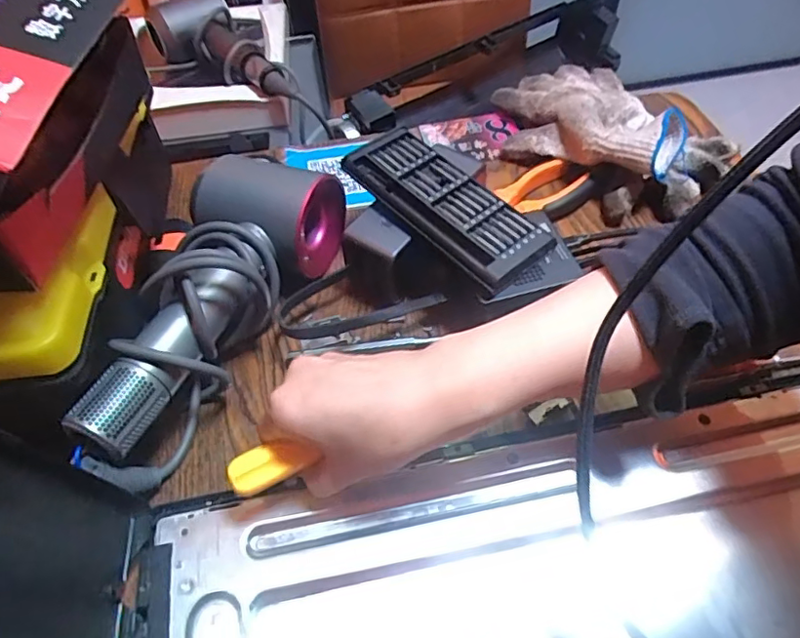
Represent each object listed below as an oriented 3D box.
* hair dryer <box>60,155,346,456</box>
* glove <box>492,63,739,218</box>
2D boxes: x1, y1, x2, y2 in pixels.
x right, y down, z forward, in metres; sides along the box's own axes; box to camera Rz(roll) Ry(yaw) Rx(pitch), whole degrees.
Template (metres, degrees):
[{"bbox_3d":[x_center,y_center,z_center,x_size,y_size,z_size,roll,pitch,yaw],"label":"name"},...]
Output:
[{"bbox_3d":[-0.124,-0.016,0.377,0.096,0.078,0.236,18,57,16],"label":"hair dryer"},{"bbox_3d":[0.185,-0.179,0.502,0.220,0.046,0.142,33,62,24],"label":"glove"}]

